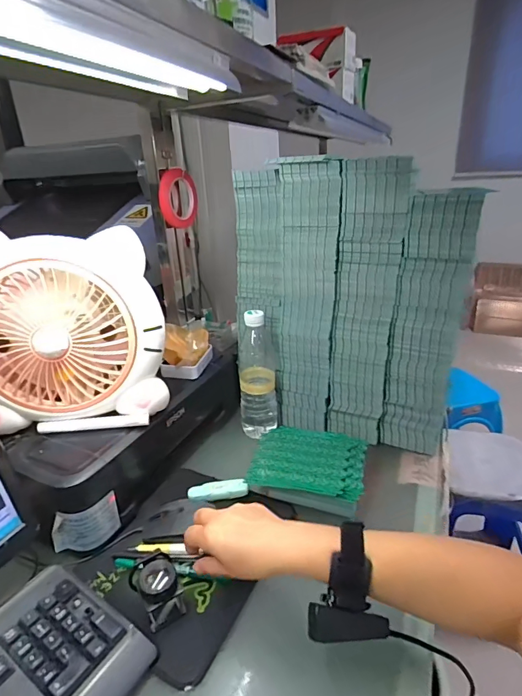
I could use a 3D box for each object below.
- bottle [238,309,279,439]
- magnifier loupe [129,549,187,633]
[{"bbox_3d":[-0.006,0.050,0.726,0.068,0.233,0.079,-4,23,-3],"label":"bottle"},{"bbox_3d":[-0.112,0.260,0.443,0.049,0.054,0.056,-13,25,-23],"label":"magnifier loupe"}]

